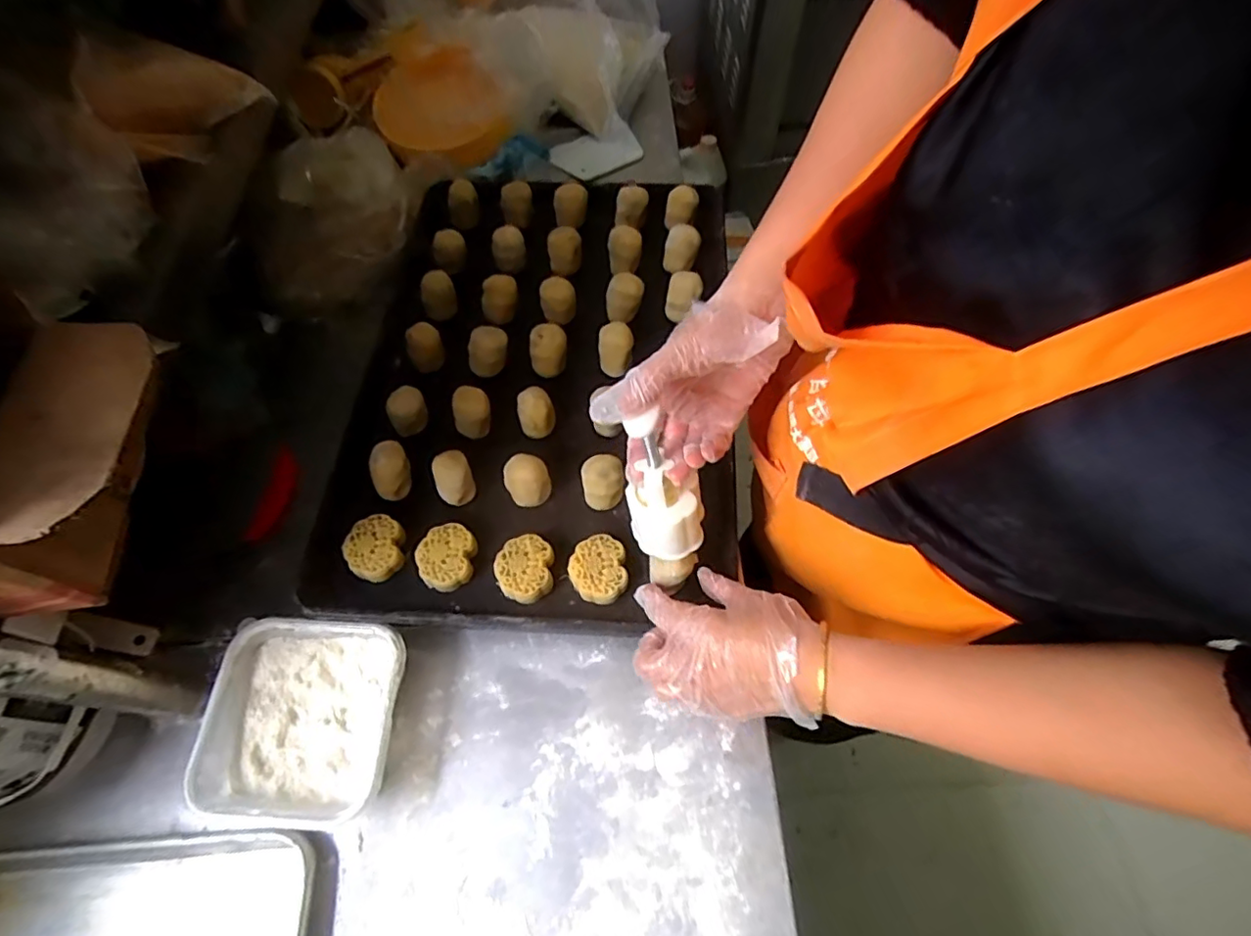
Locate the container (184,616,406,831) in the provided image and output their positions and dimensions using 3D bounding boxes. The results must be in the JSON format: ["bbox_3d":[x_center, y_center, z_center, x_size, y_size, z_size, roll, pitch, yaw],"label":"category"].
[{"bbox_3d":[-0.280,0.224,0.522,0.162,0.066,0.159,2,59,1],"label":"container"}]

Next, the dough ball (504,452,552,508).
[{"bbox_3d":[-0.096,0.012,0.578,0.043,0.050,0.032,-14,61,-8],"label":"dough ball"}]

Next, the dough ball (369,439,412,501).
[{"bbox_3d":[-0.234,0.002,0.586,0.041,0.051,0.032,-31,65,-16],"label":"dough ball"}]

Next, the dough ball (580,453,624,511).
[{"bbox_3d":[-0.022,0.013,0.574,0.040,0.046,0.037,0,61,0],"label":"dough ball"}]

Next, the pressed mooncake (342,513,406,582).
[{"bbox_3d":[-0.238,0.078,0.565,0.056,0.028,0.056,0,61,0],"label":"pressed mooncake"}]

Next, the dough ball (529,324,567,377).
[{"bbox_3d":[-0.087,-0.133,0.660,0.039,0.058,0.029,9,21,-2],"label":"dough ball"}]

